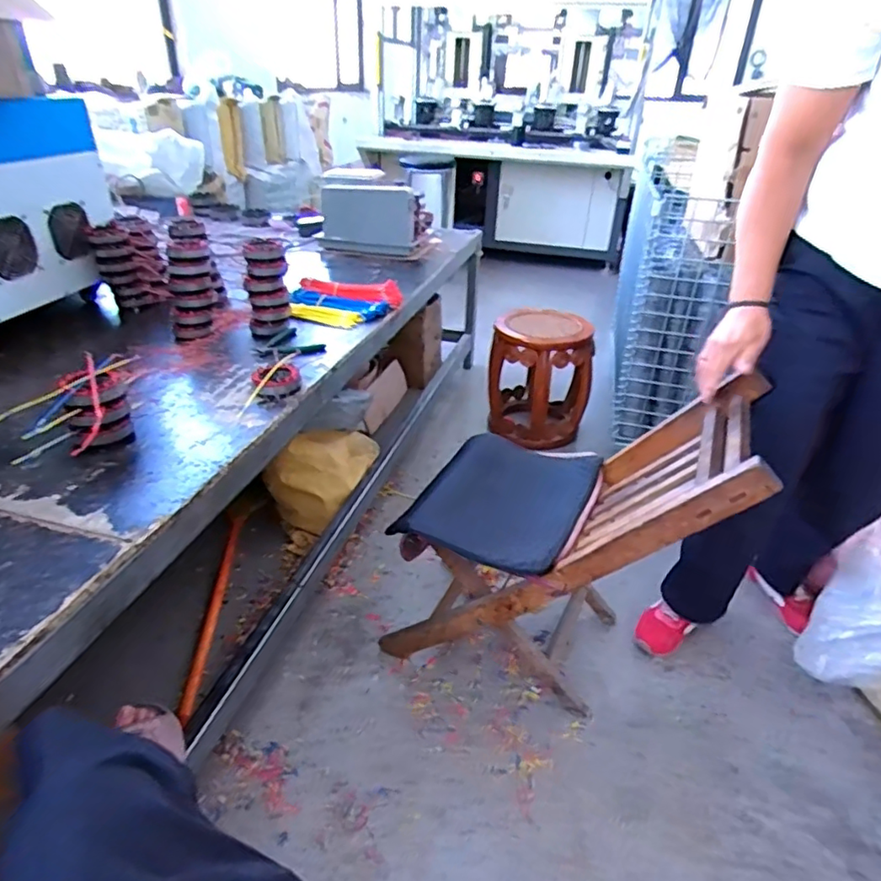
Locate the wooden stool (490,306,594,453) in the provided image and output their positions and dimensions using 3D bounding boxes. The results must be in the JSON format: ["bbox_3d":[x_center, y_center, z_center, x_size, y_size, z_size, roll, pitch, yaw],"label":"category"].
[{"bbox_3d":[0.323,-0.198,1.924,0.322,0.396,0.327,7,32,9],"label":"wooden stool"}]

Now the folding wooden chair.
[{"bbox_3d":[0.220,0.173,1.124,0.556,0.594,0.391,11,35,17],"label":"folding wooden chair"}]

